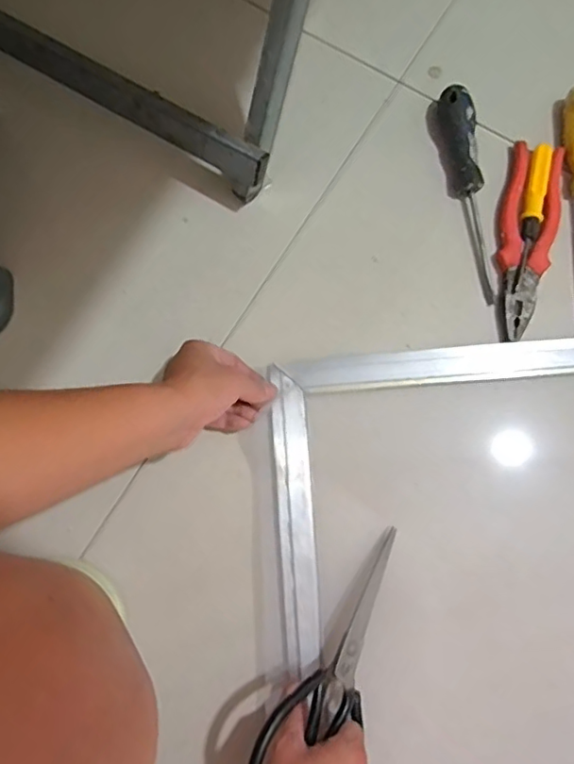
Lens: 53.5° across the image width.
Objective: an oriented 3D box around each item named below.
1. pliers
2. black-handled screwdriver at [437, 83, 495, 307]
[{"bbox_3d":[0.221,-0.131,0.526,0.050,0.016,0.188,13,80,3],"label":"pliers"},{"bbox_3d":[0.172,-0.175,0.528,0.026,0.034,0.200,-8,80,-1],"label":"black-handled screwdriver"}]

